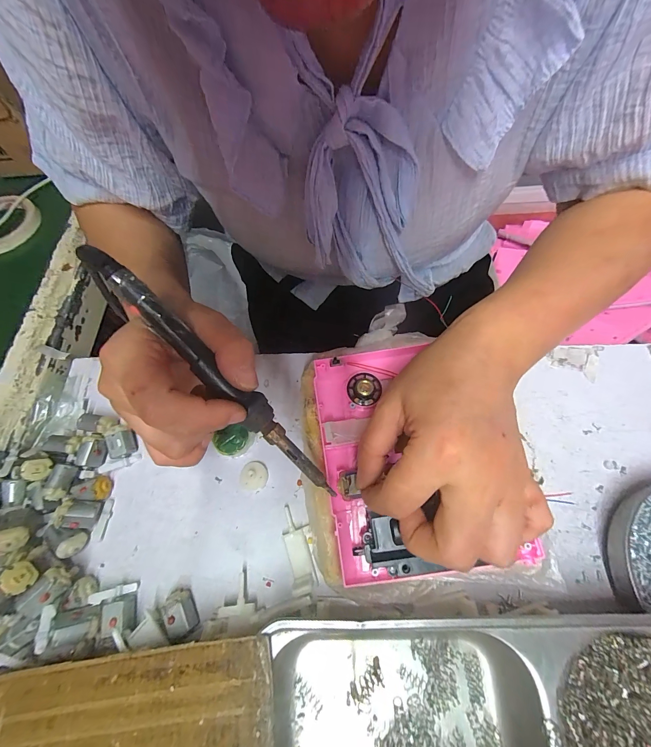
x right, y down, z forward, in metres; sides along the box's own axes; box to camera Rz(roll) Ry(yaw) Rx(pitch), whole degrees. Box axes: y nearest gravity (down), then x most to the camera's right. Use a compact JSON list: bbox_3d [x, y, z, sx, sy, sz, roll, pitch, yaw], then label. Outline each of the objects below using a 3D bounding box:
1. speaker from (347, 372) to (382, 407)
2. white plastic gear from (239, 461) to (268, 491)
[{"bbox_3d":[0.032,0.011,0.246,0.027,0.012,0.028,-1,66,2],"label":"speaker"},{"bbox_3d":[-0.062,0.088,0.259,0.024,0.007,0.023,-1,66,2],"label":"white plastic gear"}]

